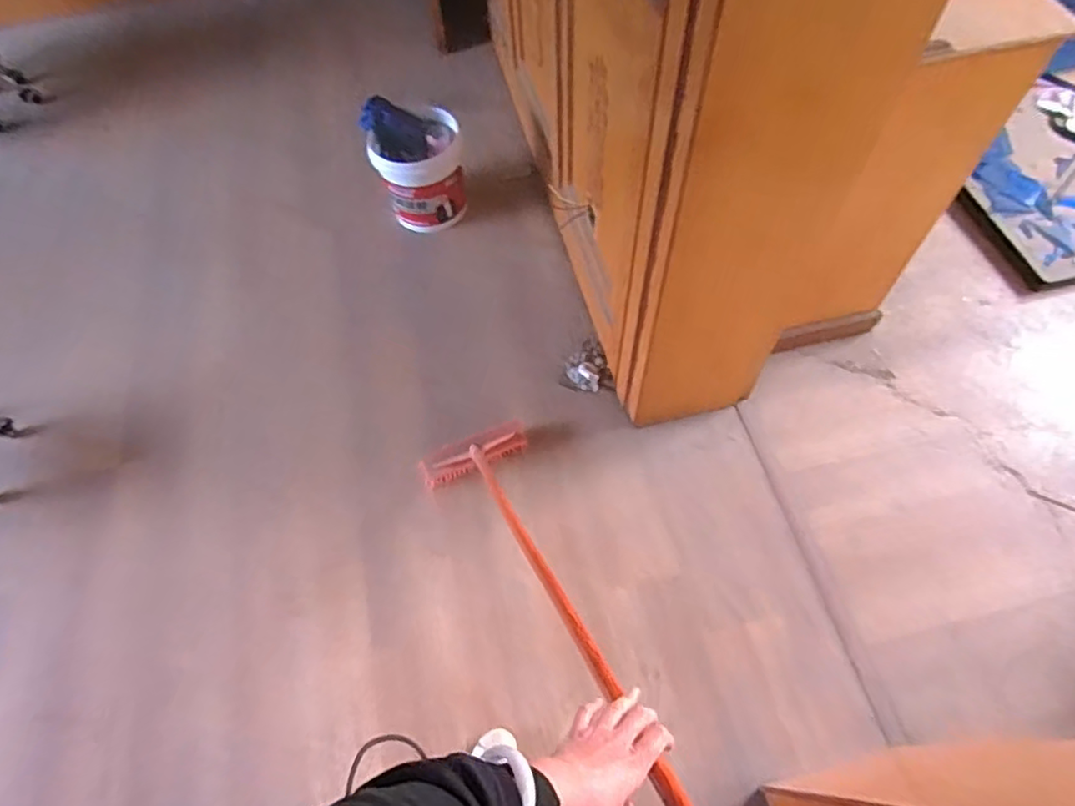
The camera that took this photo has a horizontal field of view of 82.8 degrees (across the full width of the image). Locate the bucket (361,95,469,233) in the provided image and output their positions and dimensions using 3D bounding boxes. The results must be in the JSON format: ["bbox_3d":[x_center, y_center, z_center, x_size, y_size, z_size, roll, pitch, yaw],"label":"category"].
[{"bbox_3d":[-0.345,-0.693,1.780,0.246,0.250,0.266,-2,61,3],"label":"bucket"}]

